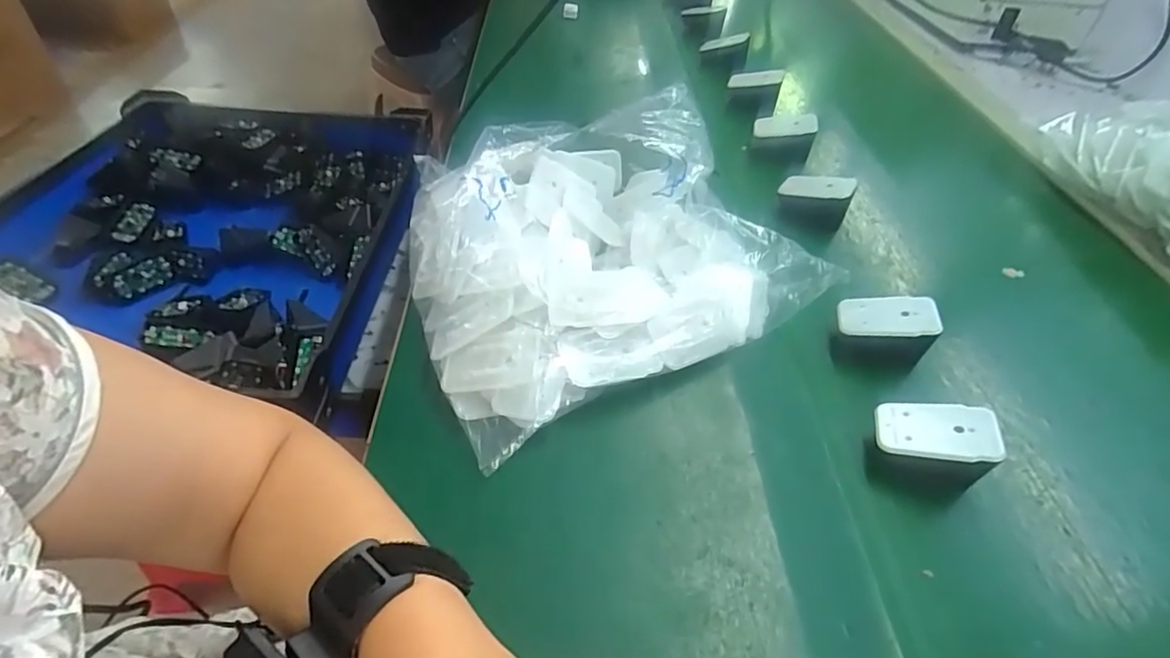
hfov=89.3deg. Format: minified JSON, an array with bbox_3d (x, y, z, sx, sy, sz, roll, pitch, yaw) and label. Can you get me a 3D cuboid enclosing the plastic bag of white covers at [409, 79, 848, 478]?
[{"bbox_3d":[-0.004,-0.077,0.473,0.276,0.111,0.273,-18,49,-22],"label":"plastic bag of white covers"}]

